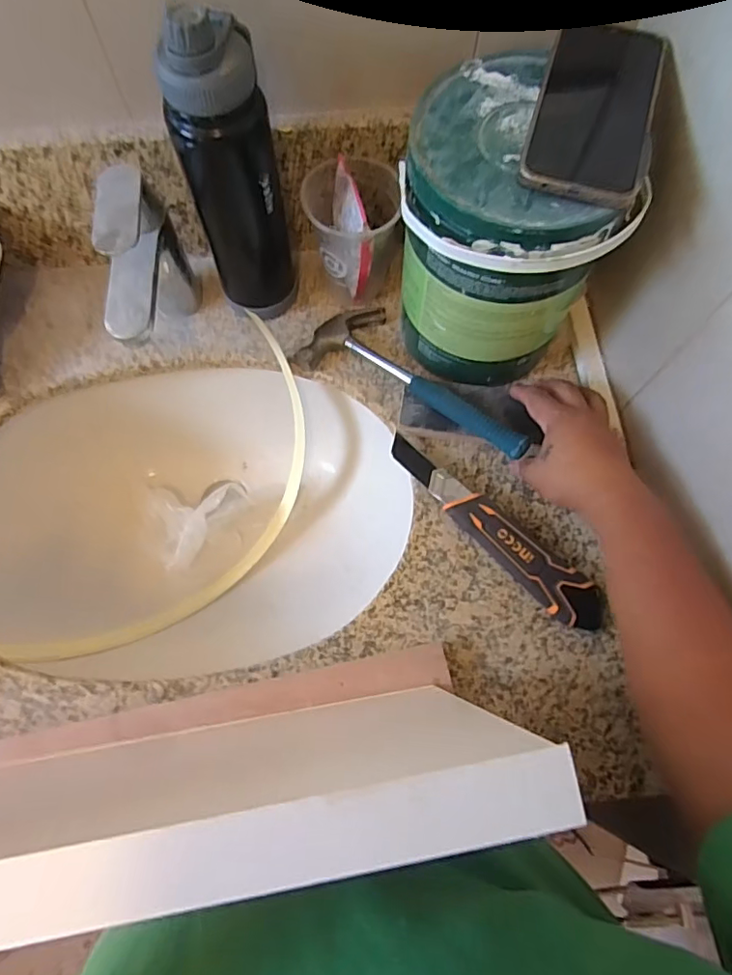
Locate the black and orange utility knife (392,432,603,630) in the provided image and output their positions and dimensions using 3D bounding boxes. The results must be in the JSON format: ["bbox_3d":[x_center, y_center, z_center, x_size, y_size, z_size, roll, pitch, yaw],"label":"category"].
[{"bbox_3d":[0.119,0.037,0.512,0.045,0.023,0.241,-43,75,-13],"label":"black and orange utility knife"}]

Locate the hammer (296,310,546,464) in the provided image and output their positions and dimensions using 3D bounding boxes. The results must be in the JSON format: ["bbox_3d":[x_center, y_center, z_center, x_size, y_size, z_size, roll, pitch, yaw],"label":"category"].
[{"bbox_3d":[0.053,-0.099,0.551,0.248,0.032,0.099,36,75,21],"label":"hammer"}]

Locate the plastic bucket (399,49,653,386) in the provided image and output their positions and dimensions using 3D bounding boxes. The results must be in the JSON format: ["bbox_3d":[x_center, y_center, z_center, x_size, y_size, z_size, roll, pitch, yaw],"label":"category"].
[{"bbox_3d":[0.109,-0.201,0.490,0.159,0.213,0.163,0,71,1],"label":"plastic bucket"}]

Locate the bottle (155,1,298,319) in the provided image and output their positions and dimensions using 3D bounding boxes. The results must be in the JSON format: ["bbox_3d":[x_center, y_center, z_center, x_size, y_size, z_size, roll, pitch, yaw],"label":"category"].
[{"bbox_3d":[-0.115,-0.264,0.486,0.079,0.264,0.072,-10,71,-3],"label":"bottle"}]

